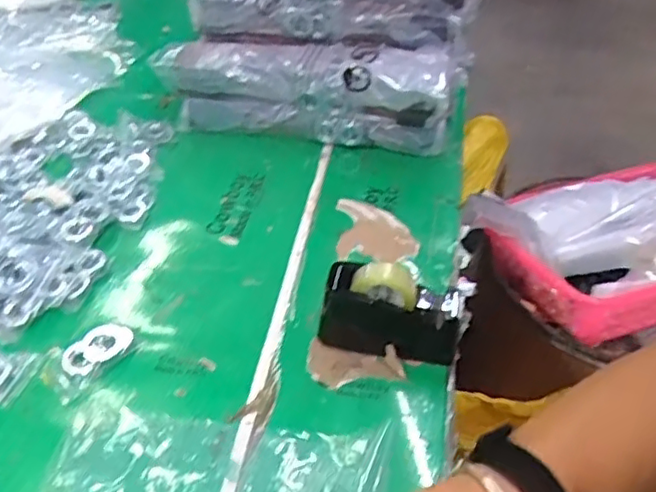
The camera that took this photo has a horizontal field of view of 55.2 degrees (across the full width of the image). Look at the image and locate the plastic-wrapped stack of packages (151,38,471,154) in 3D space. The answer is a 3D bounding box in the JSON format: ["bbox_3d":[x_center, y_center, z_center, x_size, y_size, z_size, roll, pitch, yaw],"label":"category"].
[{"bbox_3d":[-0.019,-0.181,0.741,0.335,0.102,0.097,8,45,9],"label":"plastic-wrapped stack of packages"}]

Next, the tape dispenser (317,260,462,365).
[{"bbox_3d":[0.051,0.054,0.525,0.117,0.071,0.048,12,46,13],"label":"tape dispenser"}]

